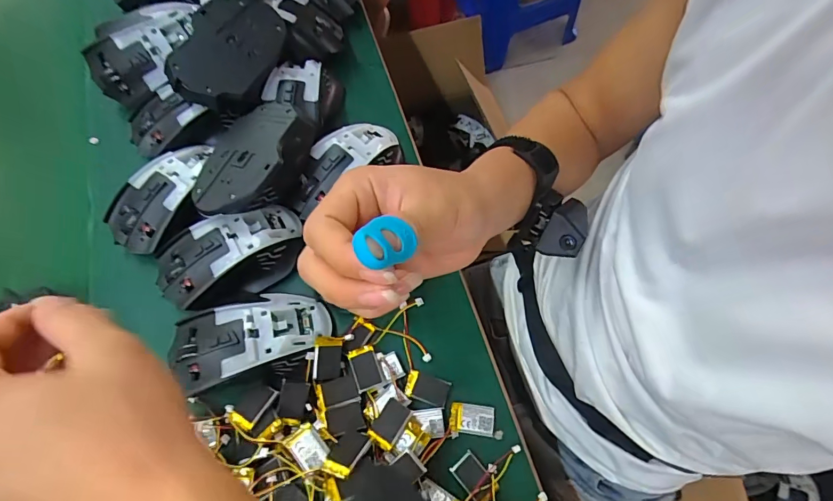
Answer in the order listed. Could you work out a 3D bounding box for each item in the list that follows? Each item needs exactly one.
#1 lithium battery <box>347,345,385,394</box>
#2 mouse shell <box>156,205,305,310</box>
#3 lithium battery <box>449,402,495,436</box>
[{"bbox_3d":[-0.038,0.088,0.322,0.020,0.009,0.030,-18,68,-8],"label":"lithium battery"},{"bbox_3d":[-0.152,0.000,0.348,0.116,0.034,0.071,-25,70,-11],"label":"mouse shell"},{"bbox_3d":[0.041,0.124,0.315,0.032,0.005,0.020,7,67,2],"label":"lithium battery"}]

